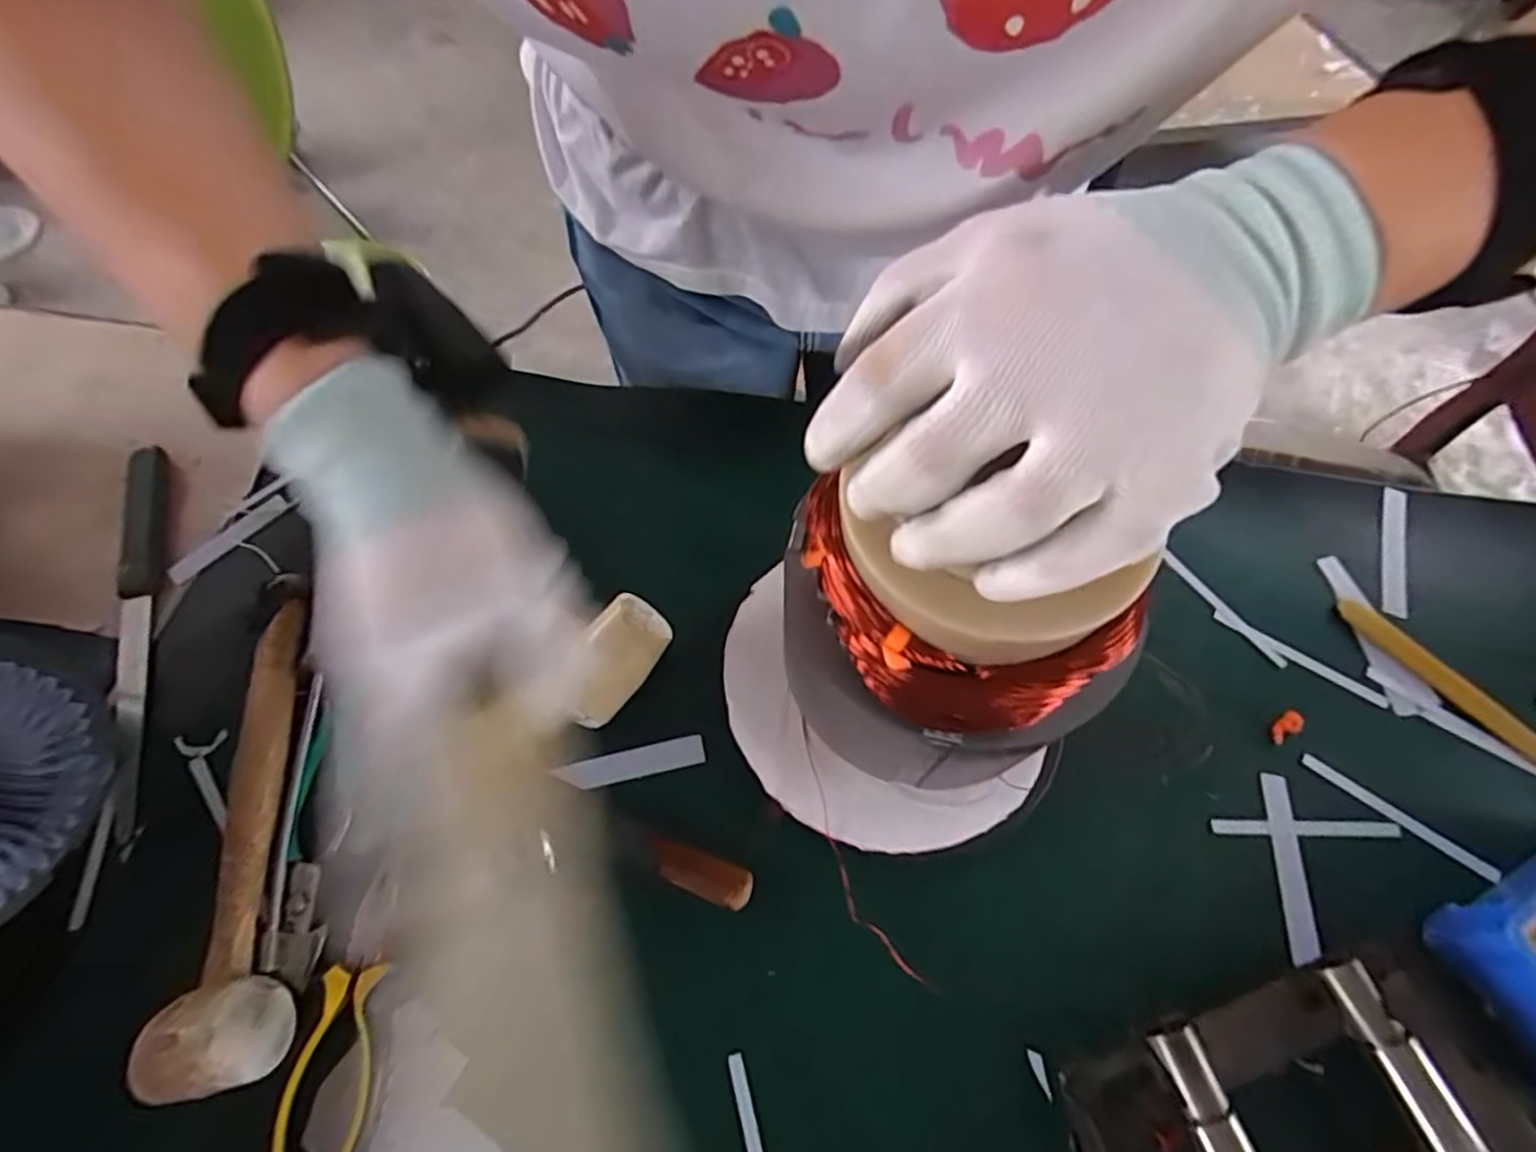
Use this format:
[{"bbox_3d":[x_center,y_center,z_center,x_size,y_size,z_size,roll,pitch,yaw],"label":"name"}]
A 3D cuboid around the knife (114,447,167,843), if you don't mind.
[{"bbox_3d":[-0.403,0.027,0.428,0.024,0.021,0.267,-14,63,-9],"label":"knife"}]

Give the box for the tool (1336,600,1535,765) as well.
[{"bbox_3d":[0.441,0.074,0.429,0.026,0.004,0.159,-35,68,-18],"label":"tool"}]

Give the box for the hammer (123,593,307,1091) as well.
[{"bbox_3d":[-0.282,0.130,0.365,0.056,0.052,0.246,-12,63,-8],"label":"hammer"}]

